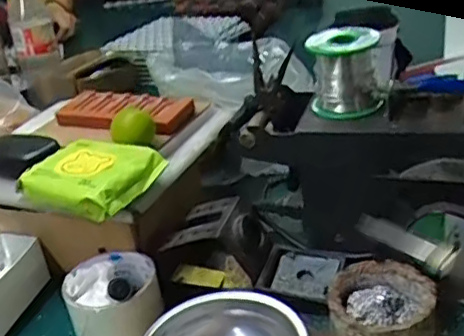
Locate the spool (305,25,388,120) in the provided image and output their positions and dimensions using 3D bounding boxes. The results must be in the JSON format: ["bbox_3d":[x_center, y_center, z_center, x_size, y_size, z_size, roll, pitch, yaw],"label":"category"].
[{"bbox_3d":[0.105,-0.087,0.542,0.066,0.072,0.066,0,29,14],"label":"spool"}]

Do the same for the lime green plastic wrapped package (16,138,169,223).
[{"bbox_3d":[-0.134,0.006,0.558,0.117,0.025,0.089,9,31,30],"label":"lime green plastic wrapped package"}]

